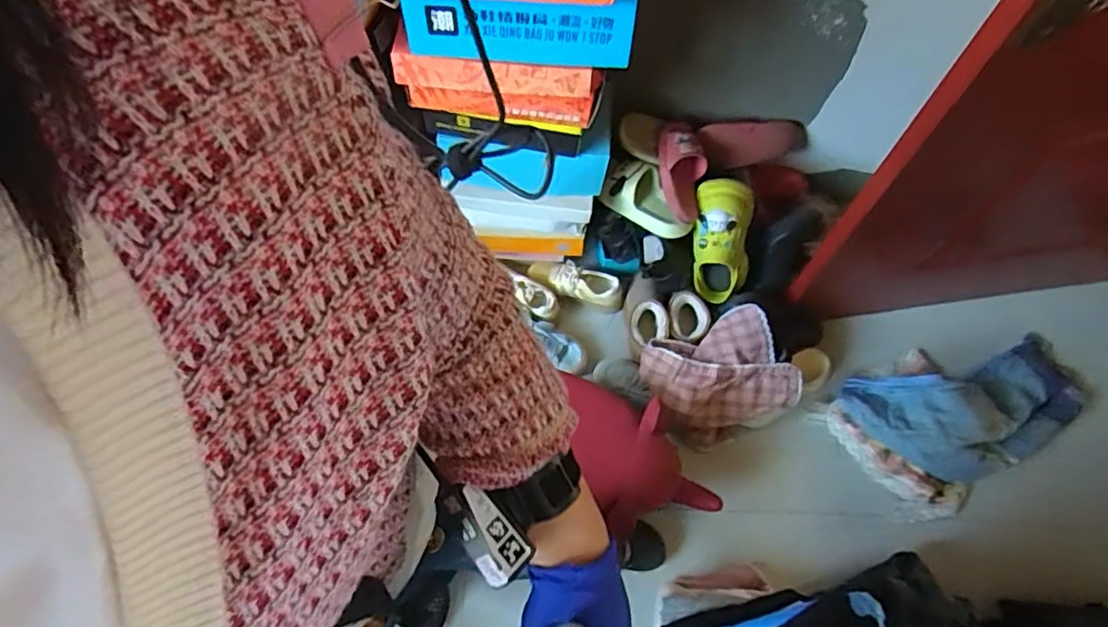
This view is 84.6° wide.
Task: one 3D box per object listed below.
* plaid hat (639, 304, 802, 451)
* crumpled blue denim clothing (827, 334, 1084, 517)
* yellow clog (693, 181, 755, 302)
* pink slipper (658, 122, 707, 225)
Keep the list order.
[{"bbox_3d":[0.356,0.140,1.302,0.289,0.184,0.223,-23,67,-9],"label":"plaid hat"},{"bbox_3d":[0.907,0.200,1.319,0.555,0.125,0.308,-23,67,-9],"label":"crumpled blue denim clothing"},{"bbox_3d":[0.356,-0.149,1.312,0.104,0.275,0.078,-5,36,-1],"label":"yellow clog"},{"bbox_3d":[0.273,-0.297,1.287,0.100,0.061,0.205,-10,105,-3],"label":"pink slipper"}]

